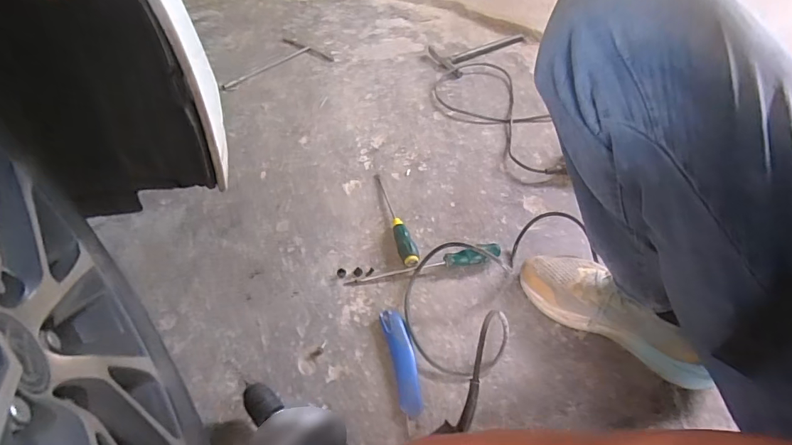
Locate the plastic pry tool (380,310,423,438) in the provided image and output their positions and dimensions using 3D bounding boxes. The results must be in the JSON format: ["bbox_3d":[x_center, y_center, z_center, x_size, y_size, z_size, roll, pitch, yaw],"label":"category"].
[{"bbox_3d":[0.012,0.203,0.610,0.035,0.015,0.174,-10,48,-10],"label":"plastic pry tool"}]

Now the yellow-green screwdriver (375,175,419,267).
[{"bbox_3d":[-0.004,-0.018,0.808,0.028,0.032,0.251,-10,49,-10],"label":"yellow-green screwdriver"}]

